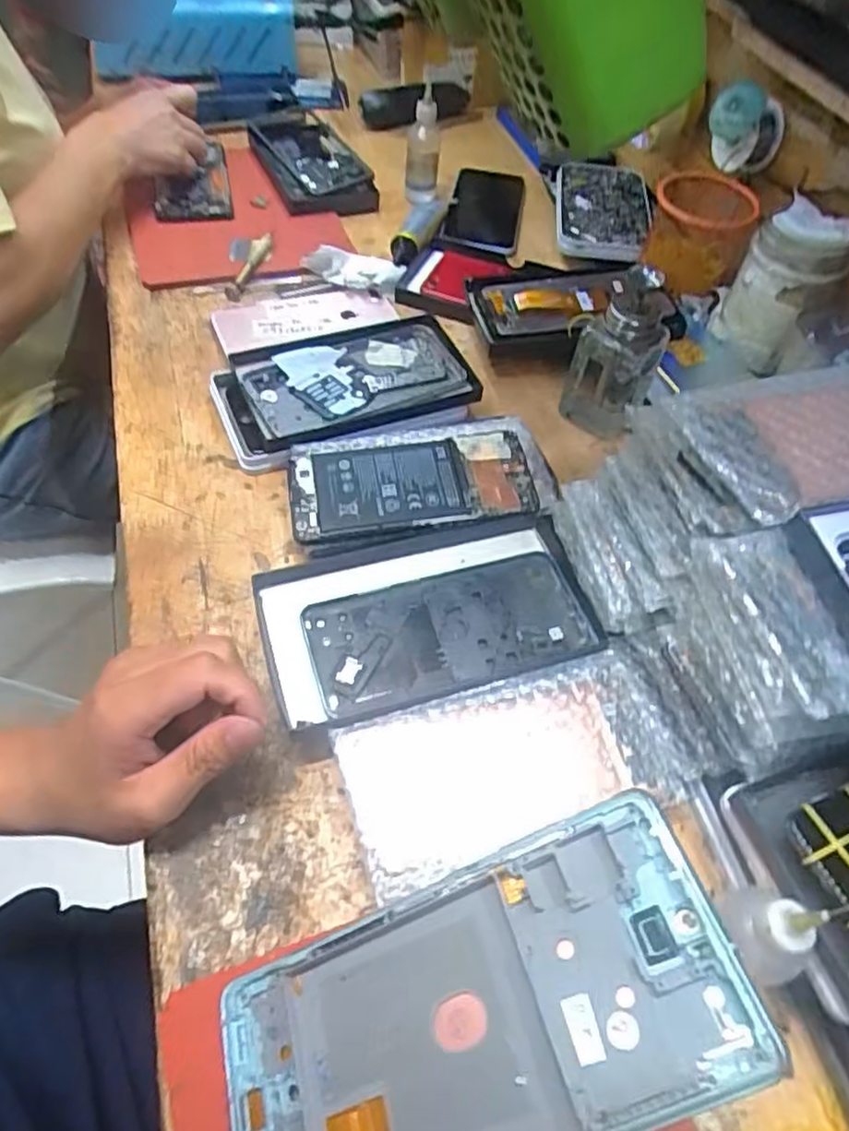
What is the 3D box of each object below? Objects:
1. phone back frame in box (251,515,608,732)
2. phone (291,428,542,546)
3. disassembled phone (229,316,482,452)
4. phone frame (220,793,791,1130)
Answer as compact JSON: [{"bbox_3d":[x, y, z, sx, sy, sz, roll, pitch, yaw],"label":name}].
[{"bbox_3d":[0.003,0.030,0.418,0.192,0.019,0.111,-13,59,-11],"label":"phone back frame in box"},{"bbox_3d":[-0.008,-0.055,0.469,0.163,0.012,0.071,-6,58,-7],"label":"phone"},{"bbox_3d":[-0.053,-0.147,0.538,0.176,0.019,0.102,-17,60,-13],"label":"disassembled phone"},{"bbox_3d":[0.011,0.133,0.198,0.156,0.006,0.071,-29,51,11],"label":"phone frame"}]

